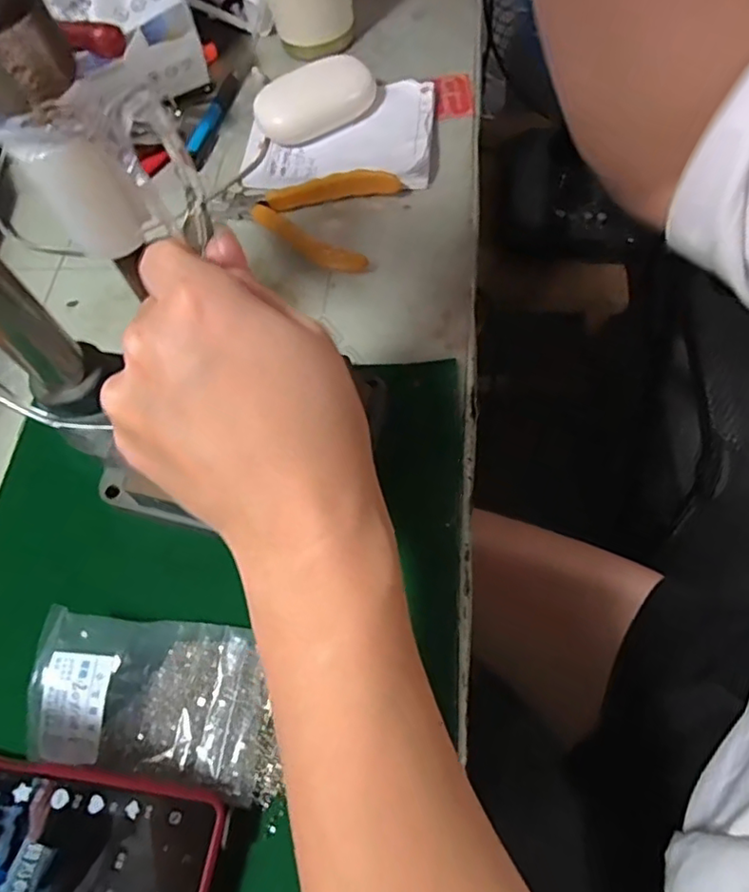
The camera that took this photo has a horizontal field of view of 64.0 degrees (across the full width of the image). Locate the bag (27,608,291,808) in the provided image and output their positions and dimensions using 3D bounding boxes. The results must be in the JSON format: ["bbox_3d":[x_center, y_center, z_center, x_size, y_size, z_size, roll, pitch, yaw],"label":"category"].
[{"bbox_3d":[-0.101,0.120,0.282,0.112,0.016,0.073,9,61,-10],"label":"bag"}]

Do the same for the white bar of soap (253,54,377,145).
[{"bbox_3d":[-0.044,-0.263,0.451,0.088,0.031,0.038,-35,66,-12],"label":"white bar of soap"}]

